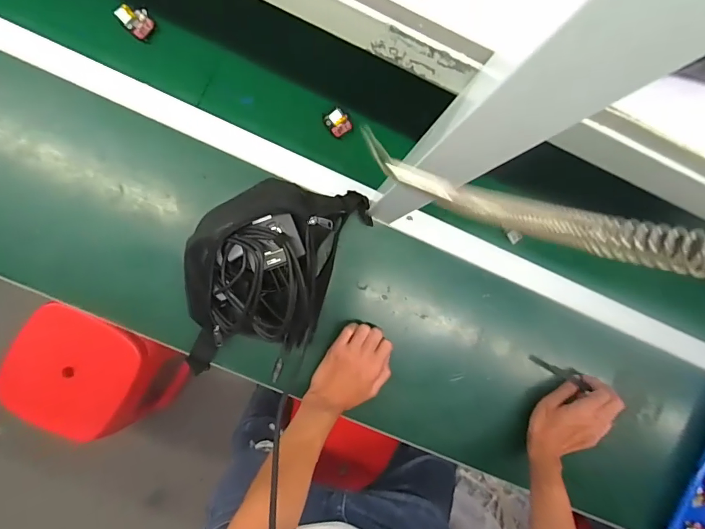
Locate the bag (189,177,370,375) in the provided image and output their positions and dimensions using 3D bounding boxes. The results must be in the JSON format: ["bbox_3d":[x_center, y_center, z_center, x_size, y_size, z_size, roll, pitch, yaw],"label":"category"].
[{"bbox_3d":[-0.132,0.021,0.569,0.202,0.136,0.310,30,87,-5],"label":"bag"}]

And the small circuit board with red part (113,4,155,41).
[{"bbox_3d":[-0.314,-0.356,0.606,0.050,0.013,0.037,45,86,-4],"label":"small circuit board with red part"}]

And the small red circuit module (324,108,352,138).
[{"bbox_3d":[-0.021,-0.218,0.639,0.035,0.005,0.041,-39,94,-5],"label":"small red circuit module"}]

